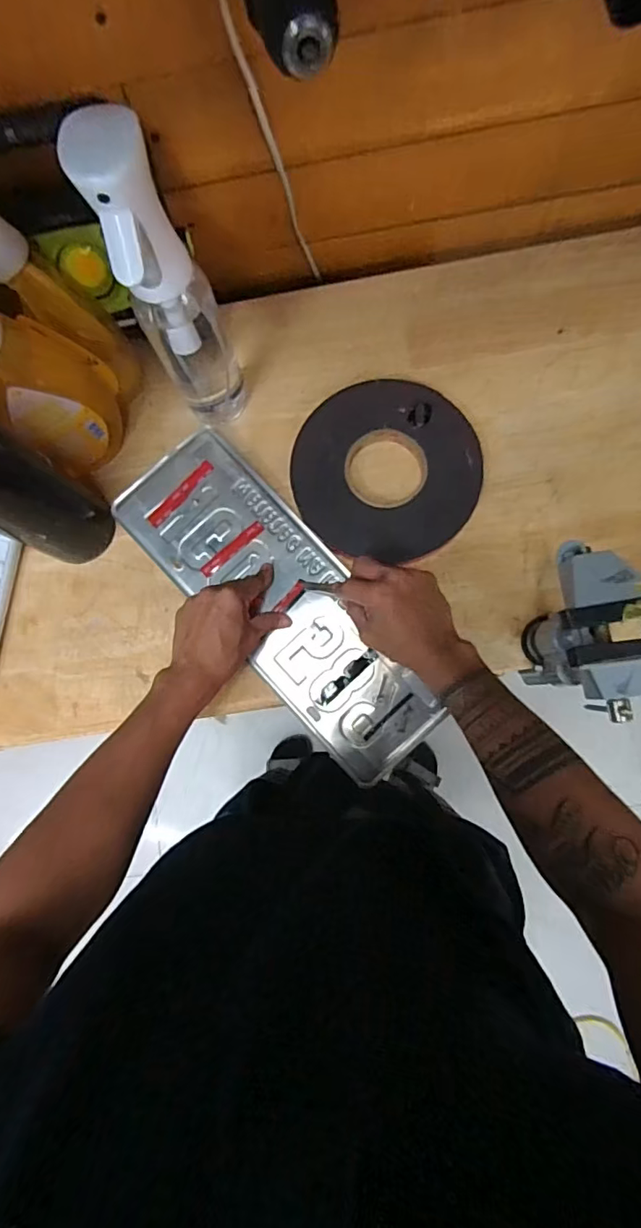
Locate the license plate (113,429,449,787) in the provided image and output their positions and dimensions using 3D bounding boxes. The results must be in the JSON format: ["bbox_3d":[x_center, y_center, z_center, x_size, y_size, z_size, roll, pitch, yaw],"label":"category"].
[{"bbox_3d":[-0.040,-0.012,0.537,0.140,0.008,0.379,-38,84,-2],"label":"license plate"}]

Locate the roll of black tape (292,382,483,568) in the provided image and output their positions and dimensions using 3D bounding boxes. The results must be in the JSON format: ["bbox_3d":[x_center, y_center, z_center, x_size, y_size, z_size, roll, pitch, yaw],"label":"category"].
[{"bbox_3d":[0.068,-0.149,0.546,0.184,0.027,0.175,-1,81,4],"label":"roll of black tape"}]

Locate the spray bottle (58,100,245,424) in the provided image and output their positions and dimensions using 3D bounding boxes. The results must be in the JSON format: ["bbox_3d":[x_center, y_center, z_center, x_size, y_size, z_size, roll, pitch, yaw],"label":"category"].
[{"bbox_3d":[-0.117,-0.249,0.443,0.067,0.281,0.052,-24,80,0],"label":"spray bottle"}]

